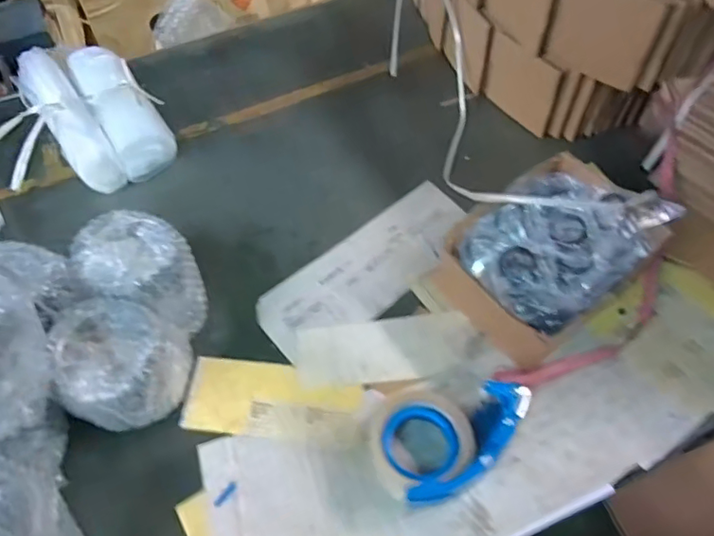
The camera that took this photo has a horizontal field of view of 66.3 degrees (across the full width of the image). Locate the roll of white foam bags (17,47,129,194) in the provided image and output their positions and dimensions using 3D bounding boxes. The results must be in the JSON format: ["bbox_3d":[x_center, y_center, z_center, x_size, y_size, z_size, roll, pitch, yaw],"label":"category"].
[{"bbox_3d":[-0.397,-0.207,0.753,0.072,0.068,0.239,-32,64,-16],"label":"roll of white foam bags"}]

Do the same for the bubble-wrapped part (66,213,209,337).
[{"bbox_3d":[-0.236,0.009,0.614,0.133,0.108,0.106,13,61,8],"label":"bubble-wrapped part"}]

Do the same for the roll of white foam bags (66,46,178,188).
[{"bbox_3d":[-0.333,-0.231,0.779,0.081,0.057,0.230,-28,63,-15],"label":"roll of white foam bags"}]

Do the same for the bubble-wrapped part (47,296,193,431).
[{"bbox_3d":[-0.237,0.101,0.554,0.104,0.113,0.112,0,60,1],"label":"bubble-wrapped part"}]

